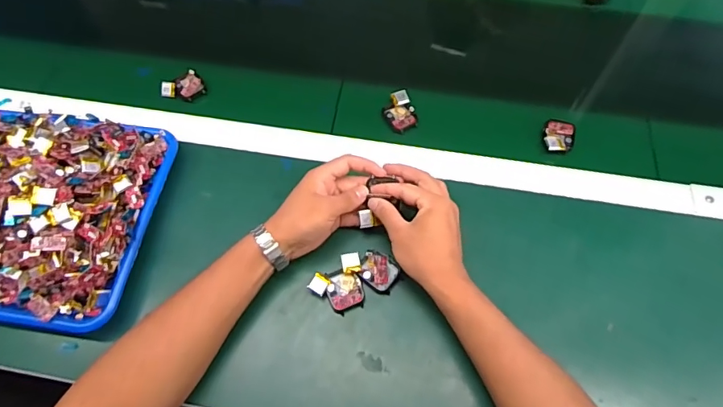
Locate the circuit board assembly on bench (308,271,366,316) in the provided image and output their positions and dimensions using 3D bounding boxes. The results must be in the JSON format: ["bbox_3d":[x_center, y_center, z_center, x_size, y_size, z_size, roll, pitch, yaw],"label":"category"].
[{"bbox_3d":[-0.023,0.093,0.492,0.056,0.016,0.041,34,69,17],"label":"circuit board assembly on bench"}]

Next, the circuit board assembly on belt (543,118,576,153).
[{"bbox_3d":[0.255,-0.088,0.583,0.038,0.015,0.055,9,64,6],"label":"circuit board assembly on belt"}]

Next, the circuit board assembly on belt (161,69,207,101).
[{"bbox_3d":[-0.247,-0.159,0.624,0.056,0.011,0.037,-21,87,-5],"label":"circuit board assembly on belt"}]

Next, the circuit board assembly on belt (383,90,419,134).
[{"bbox_3d":[0.051,-0.122,0.600,0.039,0.016,0.055,-20,64,-9],"label":"circuit board assembly on belt"}]

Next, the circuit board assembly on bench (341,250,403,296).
[{"bbox_3d":[0.011,0.070,0.502,0.062,0.014,0.040,26,67,14],"label":"circuit board assembly on bench"}]

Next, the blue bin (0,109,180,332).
[{"bbox_3d":[-0.396,-0.002,0.506,0.313,0.067,0.240,6,63,4],"label":"blue bin"}]

